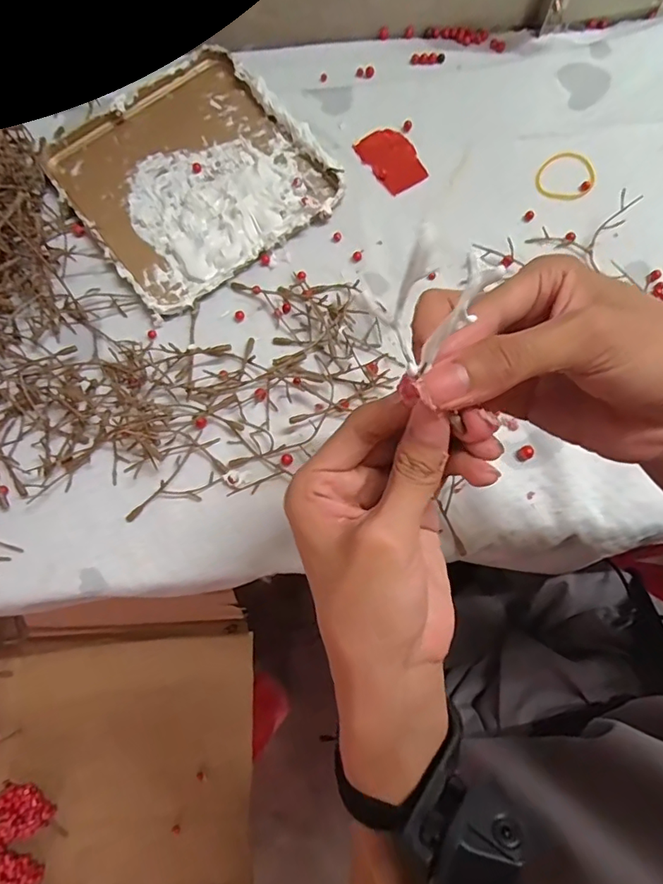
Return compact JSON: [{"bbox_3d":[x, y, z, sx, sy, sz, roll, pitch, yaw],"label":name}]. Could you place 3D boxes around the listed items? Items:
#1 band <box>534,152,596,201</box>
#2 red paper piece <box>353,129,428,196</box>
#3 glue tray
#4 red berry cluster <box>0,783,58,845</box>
[{"bbox_3d":[0.197,-0.223,0.427,0.045,0.005,0.053,33,78,6],"label":"band"},{"bbox_3d":[0.052,-0.239,0.431,0.043,0.004,0.058,-31,82,-8],"label":"red paper piece"},{"bbox_3d":[-0.114,-0.219,0.419,0.185,0.020,0.192,-37,80,-9],"label":"glue tray"},{"bbox_3d":[-0.331,0.394,0.537,0.056,0.017,0.053,41,80,8],"label":"red berry cluster"}]

